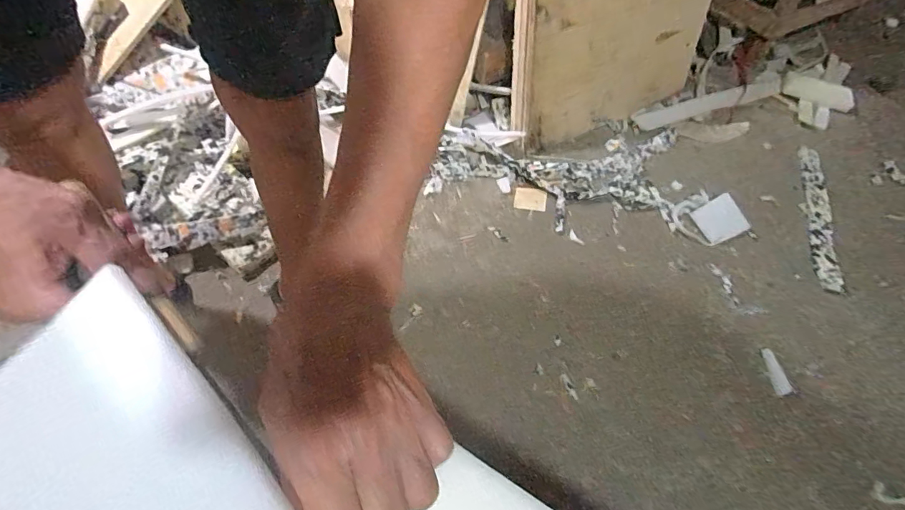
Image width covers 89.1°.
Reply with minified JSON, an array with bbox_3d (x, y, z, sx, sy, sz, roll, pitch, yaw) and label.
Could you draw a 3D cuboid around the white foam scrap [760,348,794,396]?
[{"bbox_3d":[0.597,0.214,0.846,0.032,0.006,0.087,1,56,-4],"label":"white foam scrap"}]

